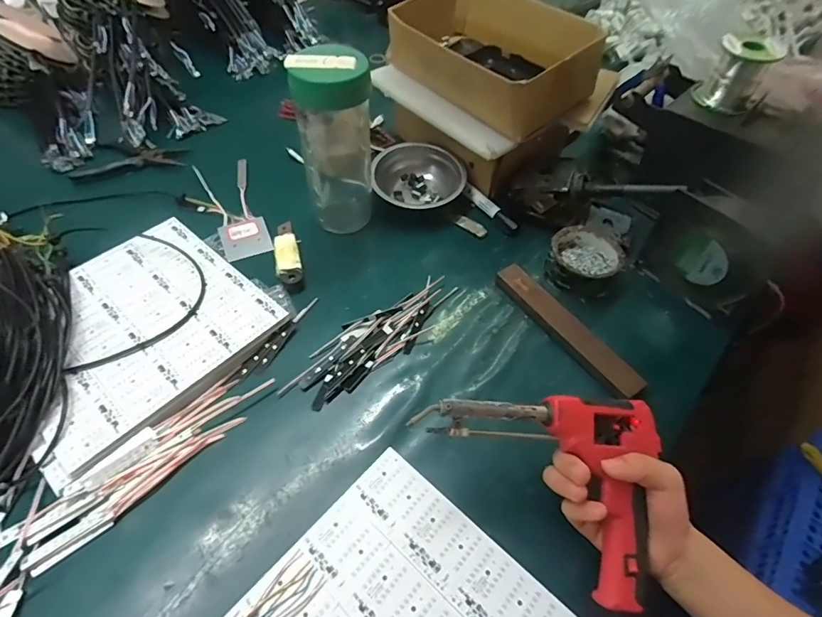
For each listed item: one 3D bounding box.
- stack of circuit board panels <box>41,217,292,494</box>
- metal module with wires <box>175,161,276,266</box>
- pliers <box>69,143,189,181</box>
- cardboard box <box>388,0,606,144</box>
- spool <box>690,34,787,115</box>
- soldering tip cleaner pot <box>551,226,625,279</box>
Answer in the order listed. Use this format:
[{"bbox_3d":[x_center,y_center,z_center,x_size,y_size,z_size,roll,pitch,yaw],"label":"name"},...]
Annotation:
[{"bbox_3d":[-0.287,0.017,0.477,0.224,0.014,0.239,35,58,23],"label":"stack of circuit board panels"},{"bbox_3d":[-0.250,-0.131,0.604,0.095,0.020,0.191,-18,51,-14],"label":"metal module with wires"},{"bbox_3d":[-0.397,-0.209,0.651,0.140,0.011,0.089,2,52,-2],"label":"pliers"},{"bbox_3d":[0.108,-0.330,0.613,0.176,0.112,0.258,-34,62,-26],"label":"cardboard box"},{"bbox_3d":[0.379,-0.273,0.531,0.067,0.074,0.067,2,52,-2],"label":"spool"},{"bbox_3d":[0.209,-0.060,0.553,0.082,0.041,0.090,16,52,10],"label":"soldering tip cleaner pot"}]

